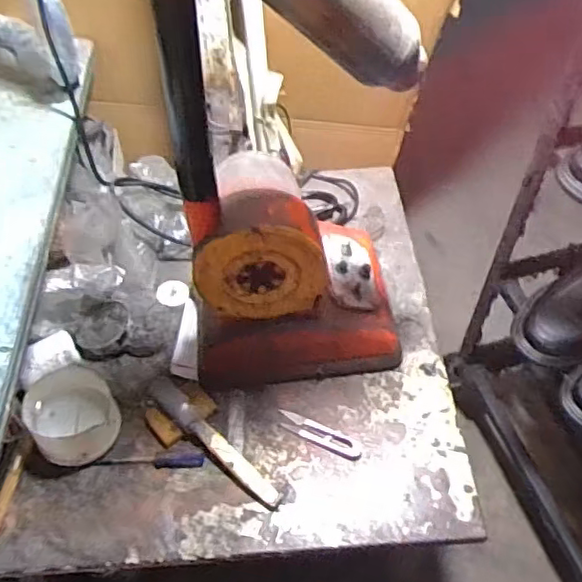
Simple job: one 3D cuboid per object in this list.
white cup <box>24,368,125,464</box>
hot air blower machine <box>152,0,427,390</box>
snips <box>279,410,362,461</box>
[{"bbox_3d":[-0.240,0.135,0.666,0.088,0.054,0.108,-31,56,-23],"label":"white cup"},{"bbox_3d":[0.001,-0.124,0.563,0.221,0.532,0.157,-5,50,-4],"label":"hot air blower machine"},{"bbox_3d":[0.032,0.160,0.672,0.099,0.006,0.027,22,54,18],"label":"snips"}]

